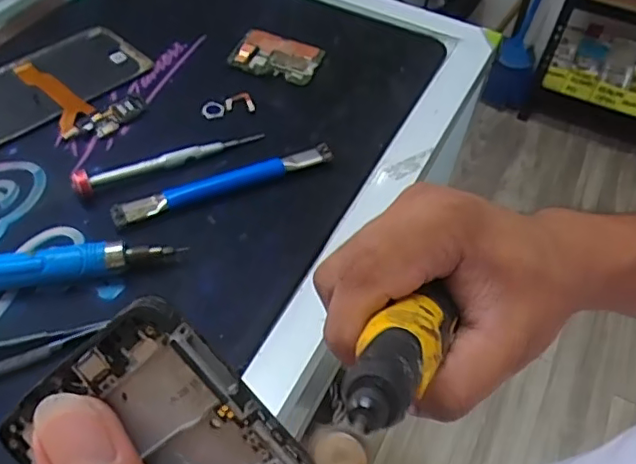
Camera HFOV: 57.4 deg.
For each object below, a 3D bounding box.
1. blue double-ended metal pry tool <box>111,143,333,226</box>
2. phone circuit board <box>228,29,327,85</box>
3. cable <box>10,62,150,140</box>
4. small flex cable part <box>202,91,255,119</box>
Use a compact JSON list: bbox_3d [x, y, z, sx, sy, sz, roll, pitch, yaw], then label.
[{"bbox_3d":[-0.056,-0.031,0.362,0.139,0.012,0.015,-19,55,-19],"label":"blue double-ended metal pry tool"},{"bbox_3d":[-0.033,-0.138,0.452,0.066,0.005,0.048,17,51,8],"label":"phone circuit board"},{"bbox_3d":[-0.171,-0.104,0.416,0.058,0.008,0.104,-28,59,-25],"label":"cable"},{"bbox_3d":[-0.065,-0.091,0.413,0.036,0.004,0.020,-14,54,-16],"label":"small flex cable part"}]

